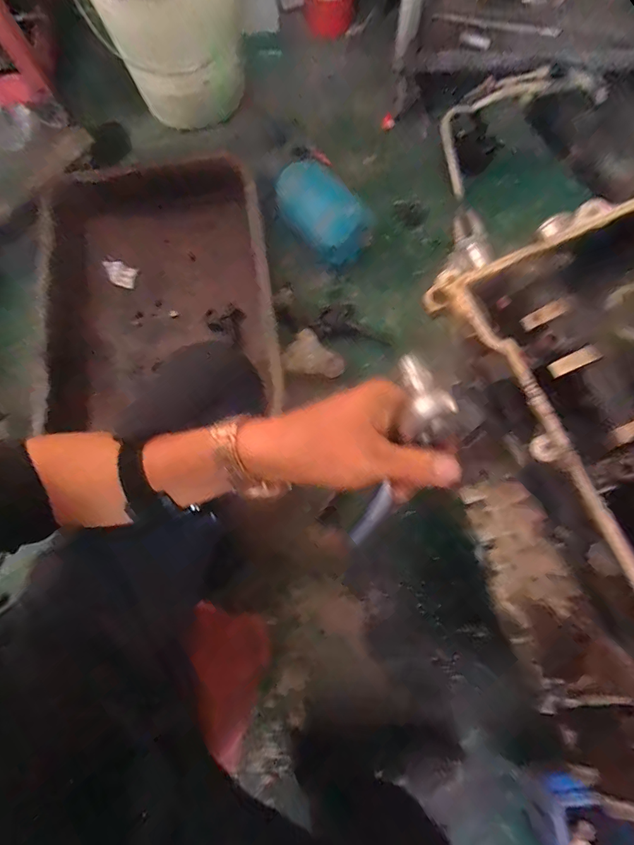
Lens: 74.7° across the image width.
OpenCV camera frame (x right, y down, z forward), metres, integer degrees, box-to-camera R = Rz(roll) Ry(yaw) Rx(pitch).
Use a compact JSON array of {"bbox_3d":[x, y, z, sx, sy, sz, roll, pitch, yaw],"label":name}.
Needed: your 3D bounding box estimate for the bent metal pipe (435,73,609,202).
[{"bbox_3d":[0.427,-0.670,0.915,0.399,0.065,0.170,-35,76,-8],"label":"bent metal pipe"}]

